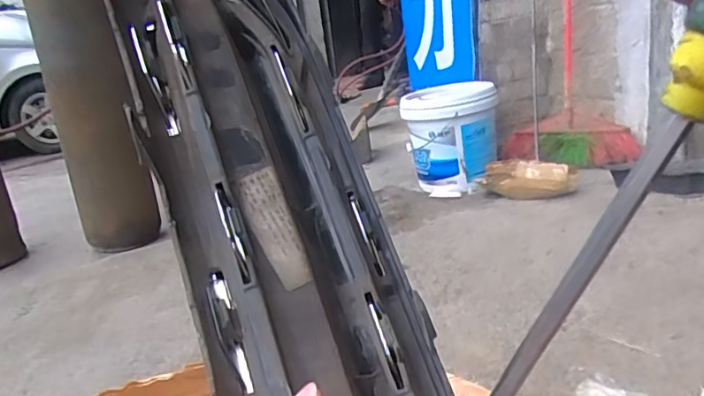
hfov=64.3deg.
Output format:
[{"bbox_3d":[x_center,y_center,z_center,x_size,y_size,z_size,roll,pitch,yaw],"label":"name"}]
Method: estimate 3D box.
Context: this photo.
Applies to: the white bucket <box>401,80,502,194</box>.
[{"bbox_3d":[0.287,-0.168,1.614,0.255,0.282,0.287,-1,17,18],"label":"white bucket"}]

